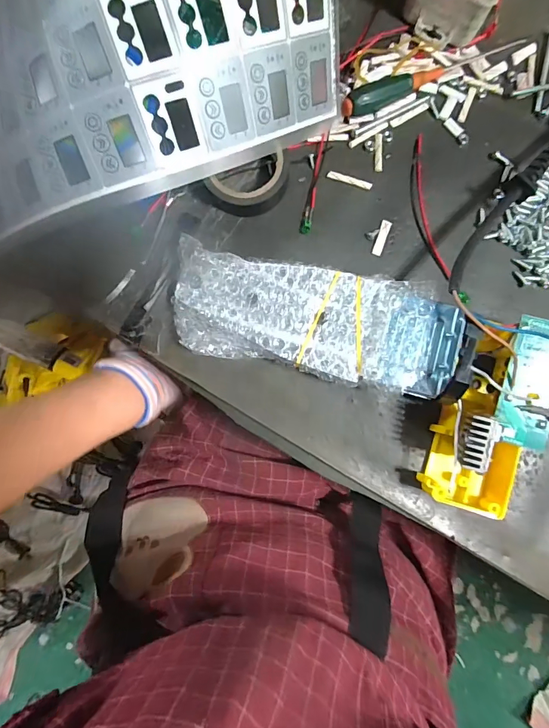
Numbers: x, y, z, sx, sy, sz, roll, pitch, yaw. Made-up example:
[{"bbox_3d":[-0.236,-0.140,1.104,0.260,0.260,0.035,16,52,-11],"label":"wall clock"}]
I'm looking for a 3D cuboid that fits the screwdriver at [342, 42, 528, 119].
[{"bbox_3d":[0.113,-0.204,0.271,0.141,0.013,0.017,-21,87,-2],"label":"screwdriver"}]

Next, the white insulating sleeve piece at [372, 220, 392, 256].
[{"bbox_3d":[0.075,-0.088,0.267,0.007,0.004,0.025,19,86,0],"label":"white insulating sleeve piece"}]

